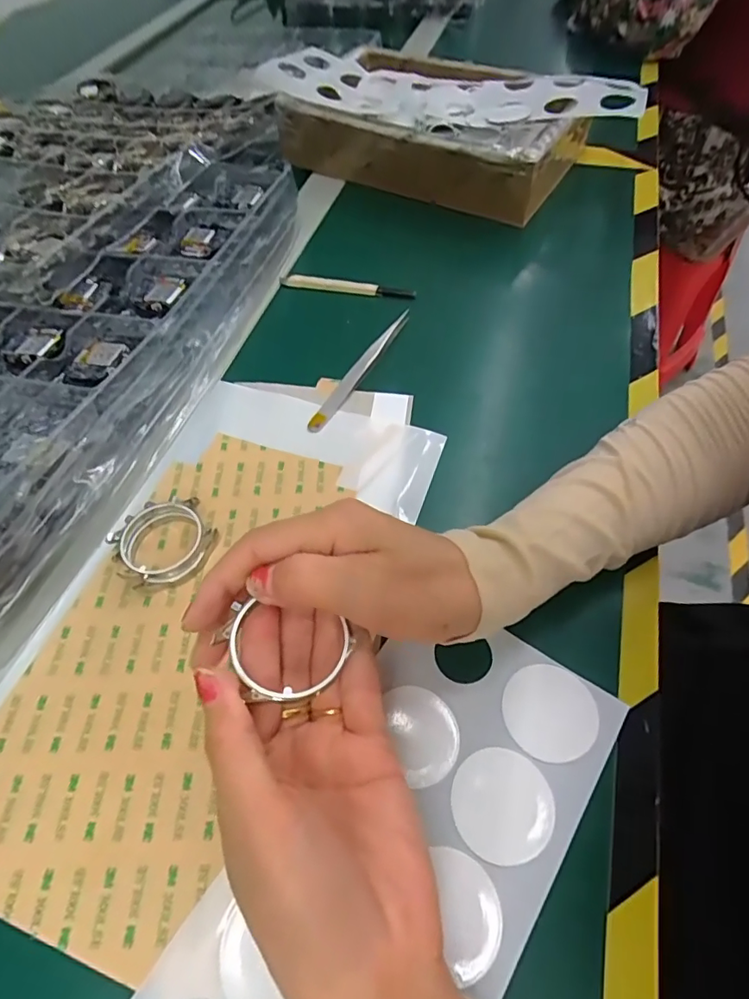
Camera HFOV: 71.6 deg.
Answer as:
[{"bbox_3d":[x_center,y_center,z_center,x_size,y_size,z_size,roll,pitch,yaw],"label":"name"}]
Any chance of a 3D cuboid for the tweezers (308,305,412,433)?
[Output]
[{"bbox_3d":[-0.011,-0.091,0.365,0.012,0.011,0.112,27,62,19],"label":"tweezers"}]

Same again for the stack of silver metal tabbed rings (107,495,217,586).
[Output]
[{"bbox_3d":[-0.120,0.024,0.294,0.054,0.014,0.048,-35,61,-18],"label":"stack of silver metal tabbed rings"}]

